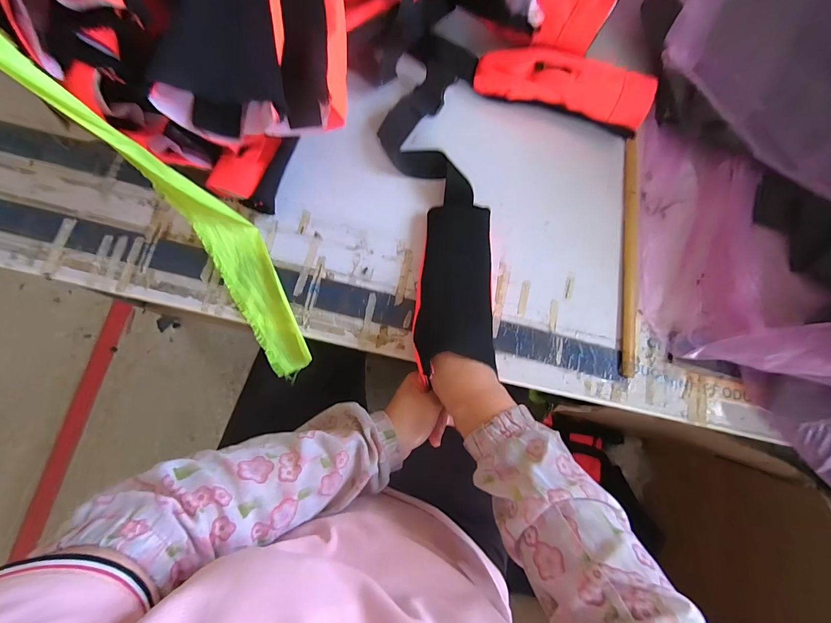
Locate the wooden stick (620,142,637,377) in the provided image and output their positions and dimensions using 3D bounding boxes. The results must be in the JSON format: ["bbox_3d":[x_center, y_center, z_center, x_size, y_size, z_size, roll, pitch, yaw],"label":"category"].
[{"bbox_3d":[0.280,-0.077,0.484,0.021,0.012,0.317,8,81,-3],"label":"wooden stick"}]

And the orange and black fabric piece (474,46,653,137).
[{"bbox_3d":[0.193,-0.297,0.490,0.224,0.055,0.055,20,80,-1],"label":"orange and black fabric piece"}]

